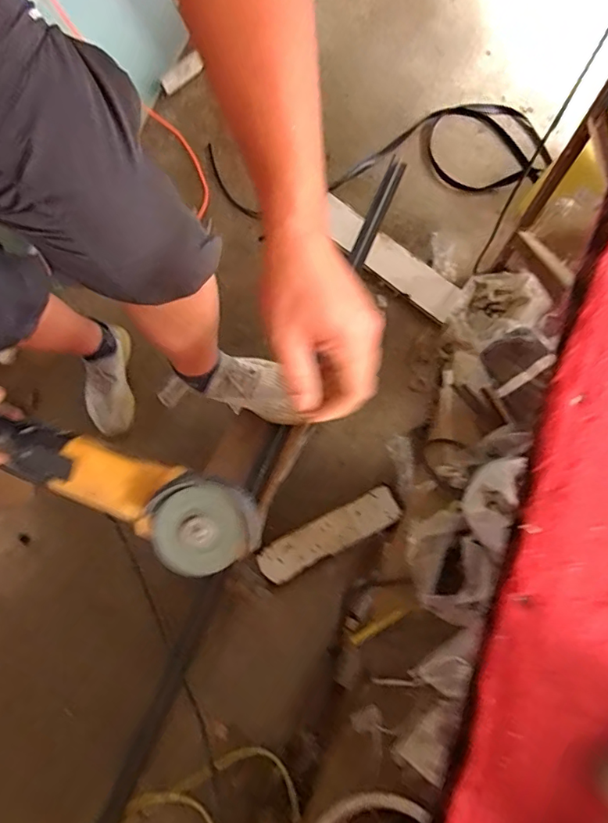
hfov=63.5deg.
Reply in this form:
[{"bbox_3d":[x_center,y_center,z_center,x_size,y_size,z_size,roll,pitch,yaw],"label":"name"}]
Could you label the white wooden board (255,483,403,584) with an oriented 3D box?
[{"bbox_3d":[0.059,0.288,1.147,0.342,0.018,0.083,-27,78,-4],"label":"white wooden board"}]

